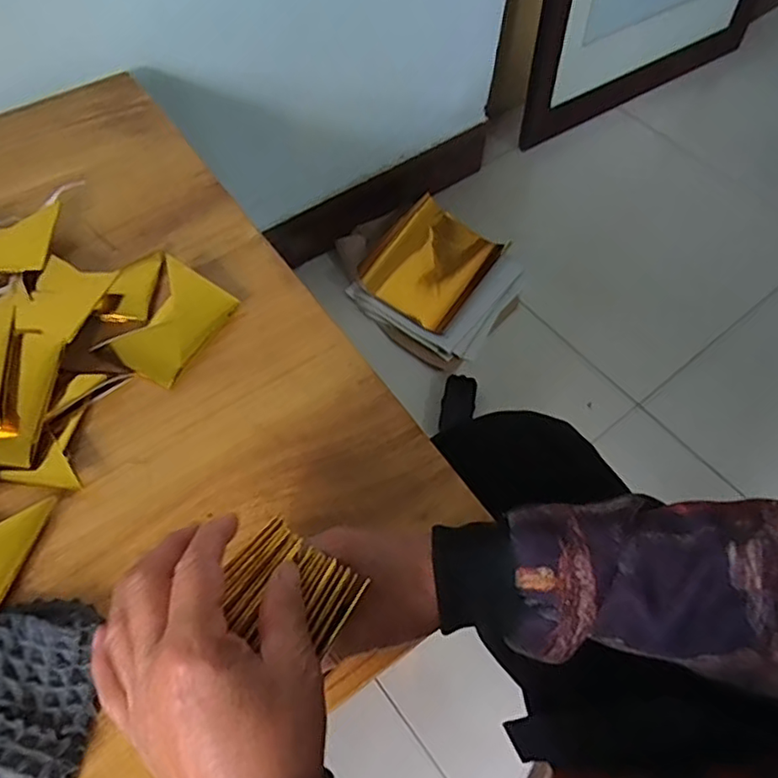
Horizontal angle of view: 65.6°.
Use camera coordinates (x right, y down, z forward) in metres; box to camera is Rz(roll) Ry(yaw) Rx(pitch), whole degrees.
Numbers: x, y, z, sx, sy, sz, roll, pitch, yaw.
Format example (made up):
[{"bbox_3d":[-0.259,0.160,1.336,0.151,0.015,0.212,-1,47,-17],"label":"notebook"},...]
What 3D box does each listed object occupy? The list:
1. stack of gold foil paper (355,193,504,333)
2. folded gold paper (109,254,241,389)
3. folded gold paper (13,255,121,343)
[{"bbox_3d":[0.068,-0.237,1.146,0.210,0.053,0.242,31,72,20],"label":"stack of gold foil paper"},{"bbox_3d":[-0.177,-0.055,0.493,0.064,0.024,0.095,26,62,13],"label":"folded gold paper"},{"bbox_3d":[-0.266,-0.074,0.482,0.066,0.009,0.076,13,54,8],"label":"folded gold paper"}]

